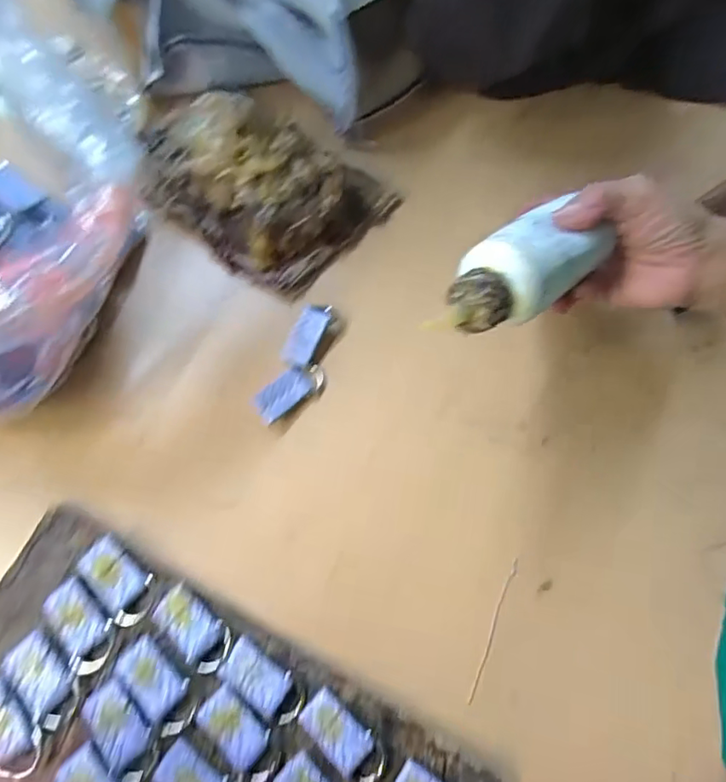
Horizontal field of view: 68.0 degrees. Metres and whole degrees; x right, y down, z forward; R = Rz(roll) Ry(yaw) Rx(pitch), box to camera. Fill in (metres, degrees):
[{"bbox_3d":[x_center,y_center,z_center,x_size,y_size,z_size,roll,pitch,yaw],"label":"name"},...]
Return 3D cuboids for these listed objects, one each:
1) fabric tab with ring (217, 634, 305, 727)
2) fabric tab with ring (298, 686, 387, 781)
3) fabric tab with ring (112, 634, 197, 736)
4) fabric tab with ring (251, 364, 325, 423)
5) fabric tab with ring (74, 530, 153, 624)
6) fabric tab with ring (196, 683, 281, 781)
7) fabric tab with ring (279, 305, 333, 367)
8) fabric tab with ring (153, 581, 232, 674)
[{"bbox_3d":[-0.053,0.154,0.286,0.046,0.004,0.023,33,73,10],"label":"fabric tab with ring"},{"bbox_3d":[-0.010,0.179,0.277,0.048,0.005,0.023,43,74,13],"label":"fabric tab with ring"},{"bbox_3d":[-0.108,0.155,0.282,0.048,0.004,0.025,42,74,13],"label":"fabric tab with ring"},{"bbox_3d":[-0.046,-0.001,0.341,0.047,0.008,0.024,-33,74,-13],"label":"fabric tab with ring"},{"bbox_3d":[-0.136,0.106,0.300,0.048,0.005,0.028,42,74,12],"label":"fabric tab with ring"},{"bbox_3d":[-0.063,0.177,0.278,0.048,0.004,0.024,41,74,12],"label":"fabric tab with ring"},{"bbox_3d":[-0.036,-0.040,0.354,0.022,0.012,0.047,25,71,7],"label":"fabric tab with ring"},{"bbox_3d":[-0.092,0.129,0.293,0.045,0.004,0.024,42,74,13],"label":"fabric tab with ring"}]

